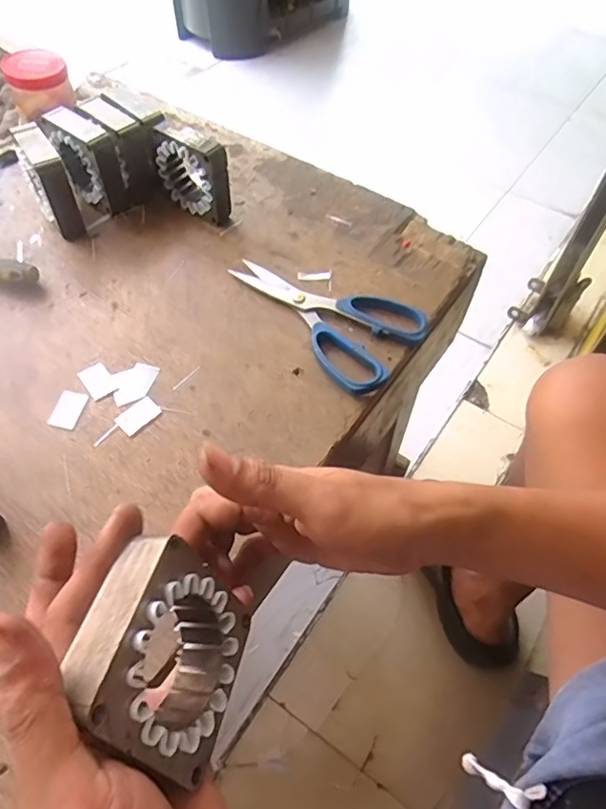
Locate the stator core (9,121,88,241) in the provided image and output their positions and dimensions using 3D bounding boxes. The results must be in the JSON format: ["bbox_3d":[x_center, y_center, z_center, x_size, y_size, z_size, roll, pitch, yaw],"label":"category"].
[{"bbox_3d":[-0.233,-0.202,0.495,0.029,0.074,0.076,-26,61,-18],"label":"stator core"}]

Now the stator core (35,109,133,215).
[{"bbox_3d":[-0.202,-0.228,0.512,0.069,0.068,0.031,38,63,21],"label":"stator core"}]

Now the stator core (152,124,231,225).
[{"bbox_3d":[-0.104,-0.214,0.504,0.077,0.071,0.022,33,61,18],"label":"stator core"}]

